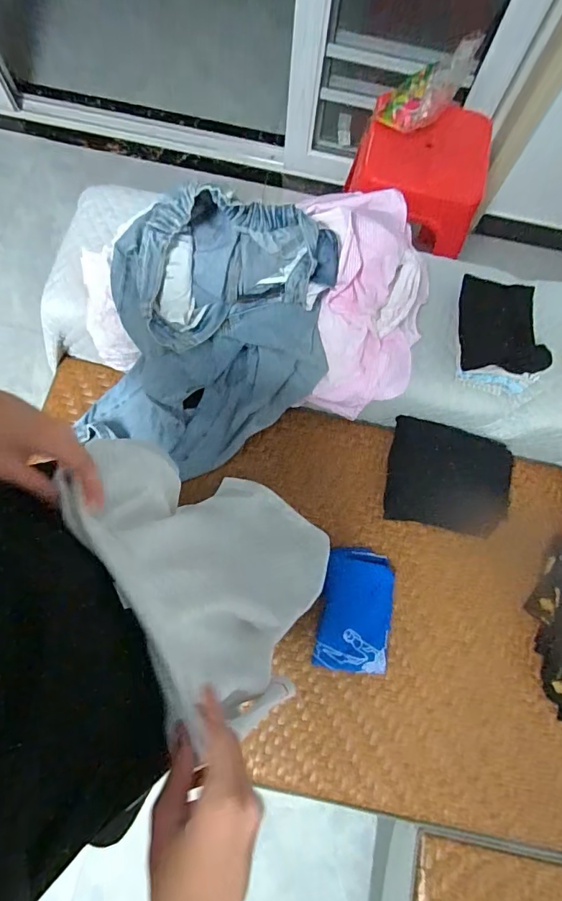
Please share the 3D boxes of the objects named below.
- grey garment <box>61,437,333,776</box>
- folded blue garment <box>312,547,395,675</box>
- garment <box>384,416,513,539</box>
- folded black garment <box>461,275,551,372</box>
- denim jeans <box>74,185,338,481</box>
[{"bbox_3d":[-0.058,0.162,0.610,0.142,0.535,0.321,-23,75,10],"label":"grey garment"},{"bbox_3d":[0.138,0.289,0.812,0.123,0.029,0.211,11,74,2],"label":"folded blue garment"},{"bbox_3d":[0.331,0.055,0.883,0.231,0.054,0.196,12,74,3],"label":"garment"},{"bbox_3d":[0.388,-0.223,0.786,0.136,0.020,0.180,2,74,17],"label":"folded black garment"},{"bbox_3d":[-0.131,-0.196,0.800,0.475,0.302,0.325,-30,77,-9],"label":"denim jeans"}]

